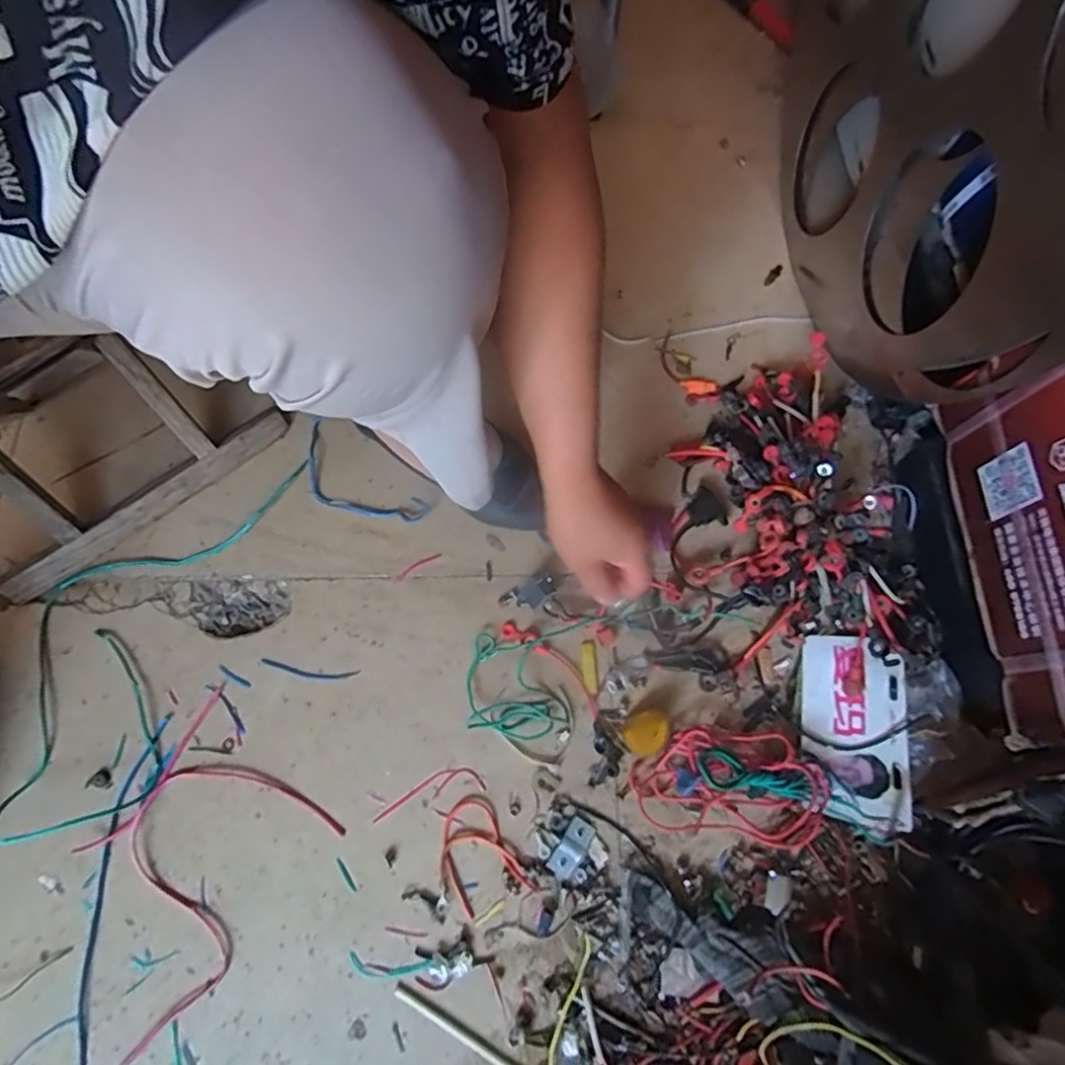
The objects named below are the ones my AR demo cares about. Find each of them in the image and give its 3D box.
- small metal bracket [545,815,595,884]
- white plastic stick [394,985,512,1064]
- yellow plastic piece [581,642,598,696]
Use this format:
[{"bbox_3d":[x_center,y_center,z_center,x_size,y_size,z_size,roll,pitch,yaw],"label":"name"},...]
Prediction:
[{"bbox_3d":[0.032,0.266,0.521,0.022,0.004,0.050,33,73,11],"label":"small metal bracket"},{"bbox_3d":[-0.050,0.391,0.476,0.132,0.004,0.010,28,72,9],"label":"white plastic stick"},{"bbox_3d":[0.053,0.125,0.576,0.013,0.004,0.047,-3,70,-2],"label":"yellow plastic piece"}]

